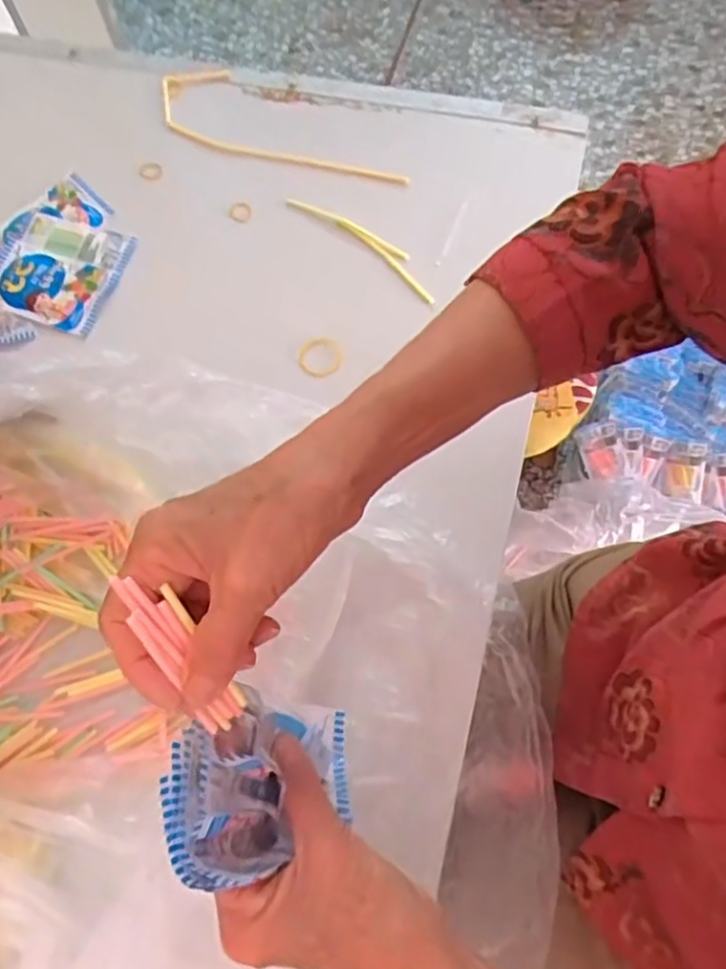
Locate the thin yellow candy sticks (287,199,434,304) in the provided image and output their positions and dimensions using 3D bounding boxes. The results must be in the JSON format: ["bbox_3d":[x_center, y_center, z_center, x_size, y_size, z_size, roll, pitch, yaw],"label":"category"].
[{"bbox_3d":[0.002,-0.209,0.578,0.166,0.012,0.023,40,74,18],"label":"thin yellow candy sticks"}]

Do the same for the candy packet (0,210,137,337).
[{"bbox_3d":[-0.266,-0.188,0.581,0.104,0.010,0.106,13,68,8],"label":"candy packet"}]

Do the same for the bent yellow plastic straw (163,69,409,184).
[{"bbox_3d":[-0.076,-0.349,0.646,0.270,0.011,0.097,17,67,10],"label":"bent yellow plastic straw"}]

